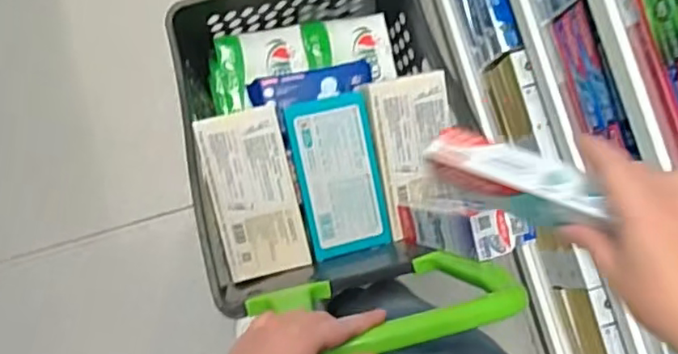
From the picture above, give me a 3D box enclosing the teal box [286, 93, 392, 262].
[{"bbox_3d":[-0.002,0.000,0.875,0.114,0.049,0.220,-12,100,-8],"label":"teal box"}]

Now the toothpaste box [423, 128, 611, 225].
[{"bbox_3d":[0.148,0.001,0.517,0.048,0.175,0.032,-54,133,-8],"label":"toothpaste box"}]

